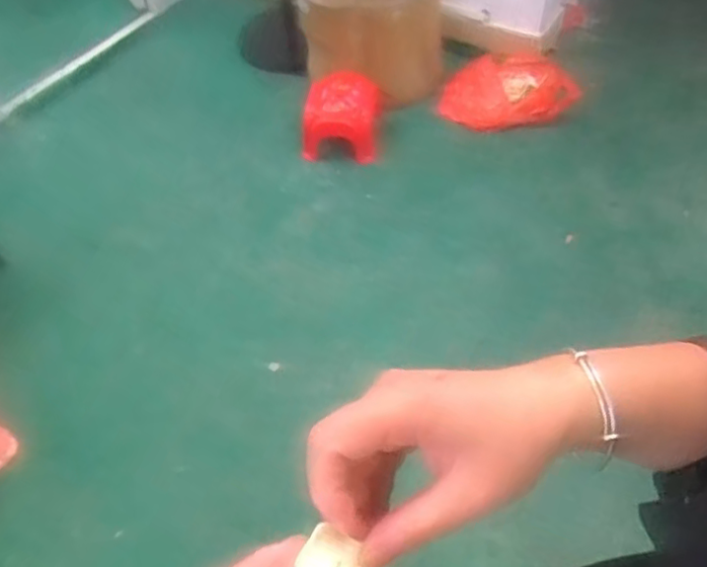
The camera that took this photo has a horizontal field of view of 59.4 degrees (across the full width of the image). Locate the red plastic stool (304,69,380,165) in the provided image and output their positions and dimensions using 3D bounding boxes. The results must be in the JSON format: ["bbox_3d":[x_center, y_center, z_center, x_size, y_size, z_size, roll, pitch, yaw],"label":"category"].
[{"bbox_3d":[-0.034,-0.509,1.884,0.226,0.200,0.214,4,52,7],"label":"red plastic stool"}]

